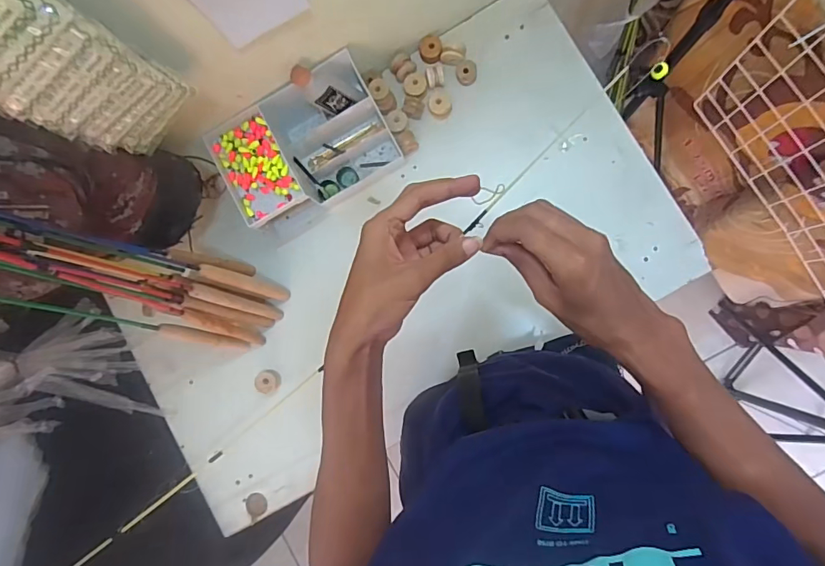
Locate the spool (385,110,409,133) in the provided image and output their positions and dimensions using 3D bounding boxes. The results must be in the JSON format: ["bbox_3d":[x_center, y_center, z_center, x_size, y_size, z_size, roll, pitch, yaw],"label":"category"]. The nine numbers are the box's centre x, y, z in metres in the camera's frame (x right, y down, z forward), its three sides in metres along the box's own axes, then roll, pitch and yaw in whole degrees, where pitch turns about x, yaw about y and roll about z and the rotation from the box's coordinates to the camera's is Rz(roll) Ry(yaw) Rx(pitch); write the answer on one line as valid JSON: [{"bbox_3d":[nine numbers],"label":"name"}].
[{"bbox_3d":[-0.023,-0.241,0.692,0.031,0.018,0.035,-28,85,4],"label":"spool"}]

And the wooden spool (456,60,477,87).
[{"bbox_3d":[0.080,-0.311,0.689,0.030,0.022,0.030,-2,87,6],"label":"wooden spool"}]

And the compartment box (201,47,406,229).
[{"bbox_3d":[-0.154,-0.193,0.669,0.227,0.108,0.157,-31,85,4],"label":"compartment box"}]

